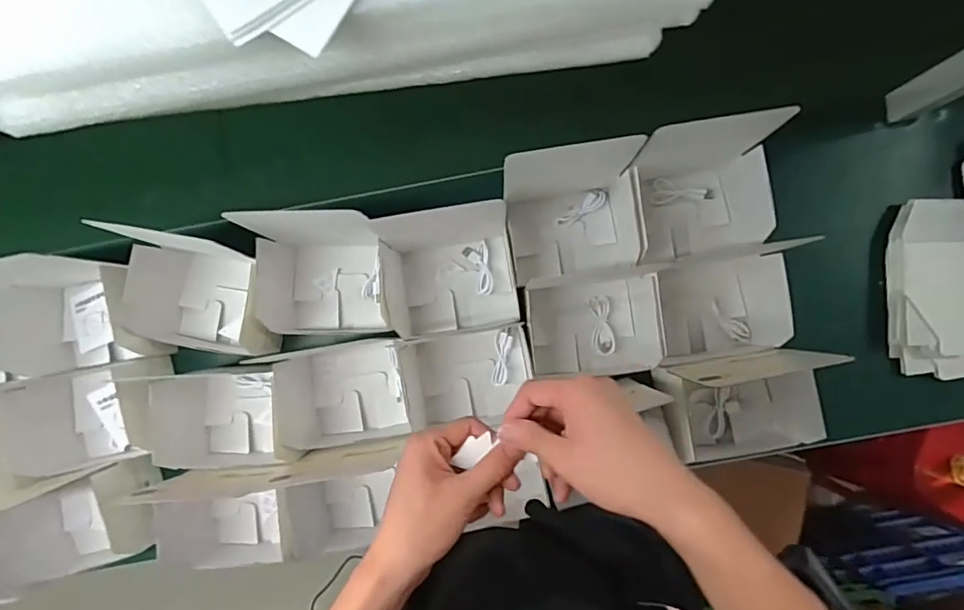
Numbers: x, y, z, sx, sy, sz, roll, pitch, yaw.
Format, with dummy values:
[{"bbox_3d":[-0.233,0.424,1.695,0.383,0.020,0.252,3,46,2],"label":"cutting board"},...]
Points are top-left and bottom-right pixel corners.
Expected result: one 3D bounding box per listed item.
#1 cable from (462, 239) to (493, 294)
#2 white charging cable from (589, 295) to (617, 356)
[{"bbox_3d":[-0.003,-0.048,0.682,0.032,0.014,0.069,-14,88,1],"label":"cable"},{"bbox_3d":[0.157,0.027,0.679,0.028,0.010,0.076,-7,88,1],"label":"white charging cable"}]

